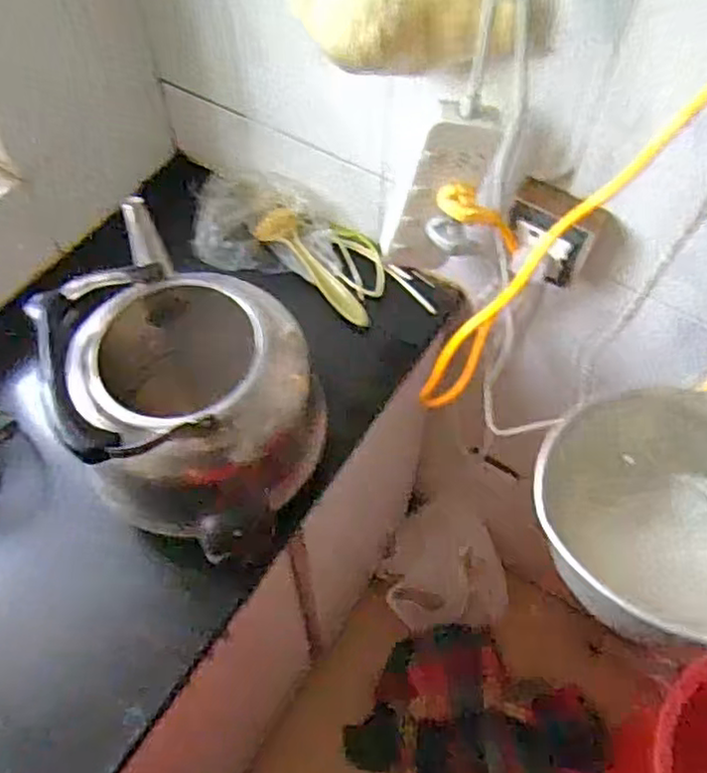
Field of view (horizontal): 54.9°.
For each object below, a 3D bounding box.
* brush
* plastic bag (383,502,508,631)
[{"bbox_3d":[-0.055,-0.147,0.839,0.049,0.034,0.211,-30,63,-17],"label":"brush"},{"bbox_3d":[0.175,0.340,1.284,0.218,0.117,0.198,-2,59,-2],"label":"plastic bag"}]

